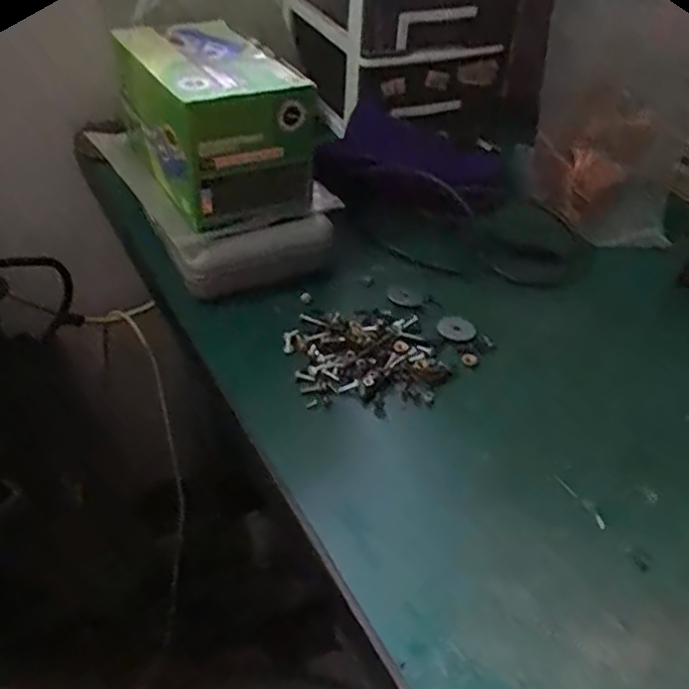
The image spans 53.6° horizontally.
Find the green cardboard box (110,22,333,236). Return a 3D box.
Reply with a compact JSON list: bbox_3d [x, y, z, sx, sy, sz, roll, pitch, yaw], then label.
[{"bbox_3d":[-0.106,-0.180,0.538,0.109,0.101,0.157,-21,47,-25],"label":"green cardboard box"}]

